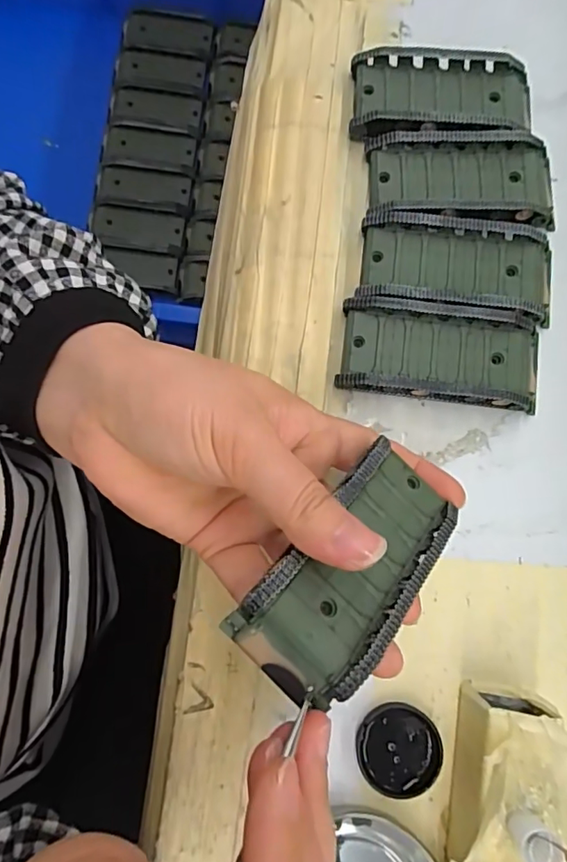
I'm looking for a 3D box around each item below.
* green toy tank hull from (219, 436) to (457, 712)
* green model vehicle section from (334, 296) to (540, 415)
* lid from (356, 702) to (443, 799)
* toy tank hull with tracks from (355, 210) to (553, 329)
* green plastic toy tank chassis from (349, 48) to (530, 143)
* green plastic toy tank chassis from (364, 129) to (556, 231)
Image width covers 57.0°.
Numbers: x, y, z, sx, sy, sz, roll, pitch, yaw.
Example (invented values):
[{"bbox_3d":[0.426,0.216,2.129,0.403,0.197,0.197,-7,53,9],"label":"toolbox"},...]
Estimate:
[{"bbox_3d":[0.027,0.045,0.184,0.042,0.019,0.095,44,55,7],"label":"green toy tank hull"},{"bbox_3d":[0.076,-0.036,0.251,0.095,0.020,0.044,7,80,1],"label":"green model vehicle section"},{"bbox_3d":[0.050,0.137,0.225,0.035,0.006,0.034,0,80,-1],"label":"lid"},{"bbox_3d":[0.087,-0.080,0.256,0.095,0.016,0.046,7,80,1],"label":"toy tank hull with tracks"},{"bbox_3d":[0.085,-0.173,0.273,0.096,0.016,0.046,2,80,0],"label":"green plastic toy tank chassis"},{"bbox_3d":[0.091,-0.127,0.265,0.094,0.015,0.048,1,80,0],"label":"green plastic toy tank chassis"}]

